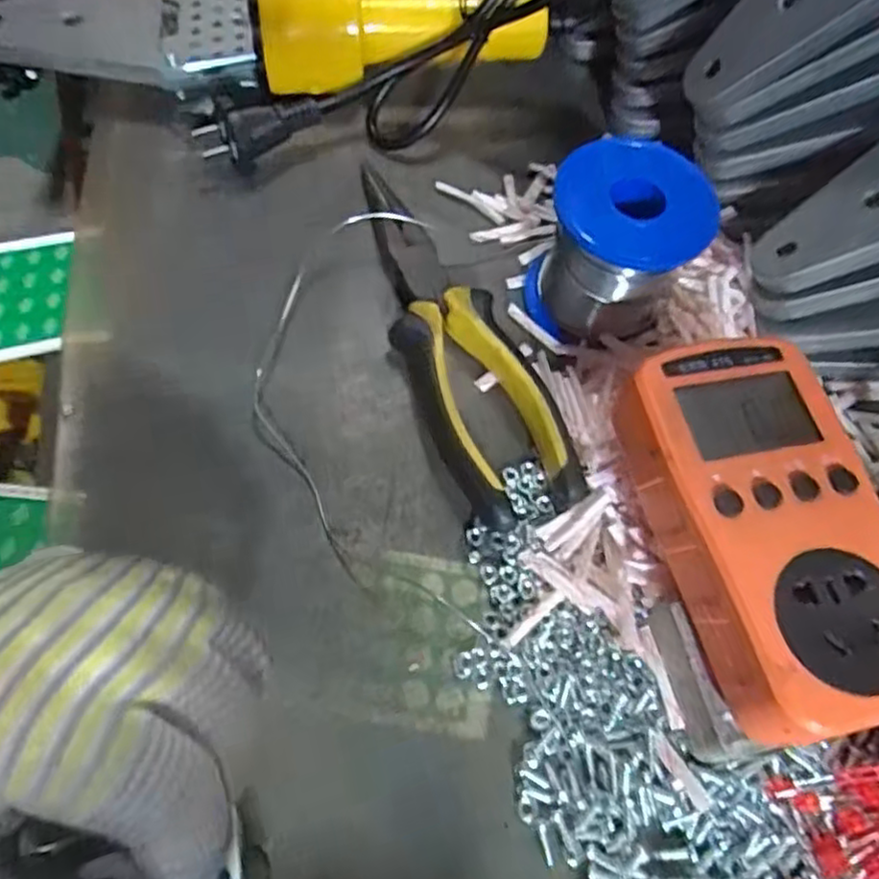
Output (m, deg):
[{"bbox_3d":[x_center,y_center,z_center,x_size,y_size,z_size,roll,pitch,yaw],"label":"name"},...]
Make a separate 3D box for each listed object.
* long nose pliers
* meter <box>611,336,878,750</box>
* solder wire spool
[{"bbox_3d":[0.006,-0.040,0.285,0.046,0.026,0.156,-21,67,-16],"label":"long nose pliers"},{"bbox_3d":[0.103,0.026,0.219,0.067,0.029,0.120,-9,64,-11],"label":"meter"},{"bbox_3d":[0.071,-0.080,0.287,0.057,0.063,0.056,-7,65,-9],"label":"solder wire spool"}]

